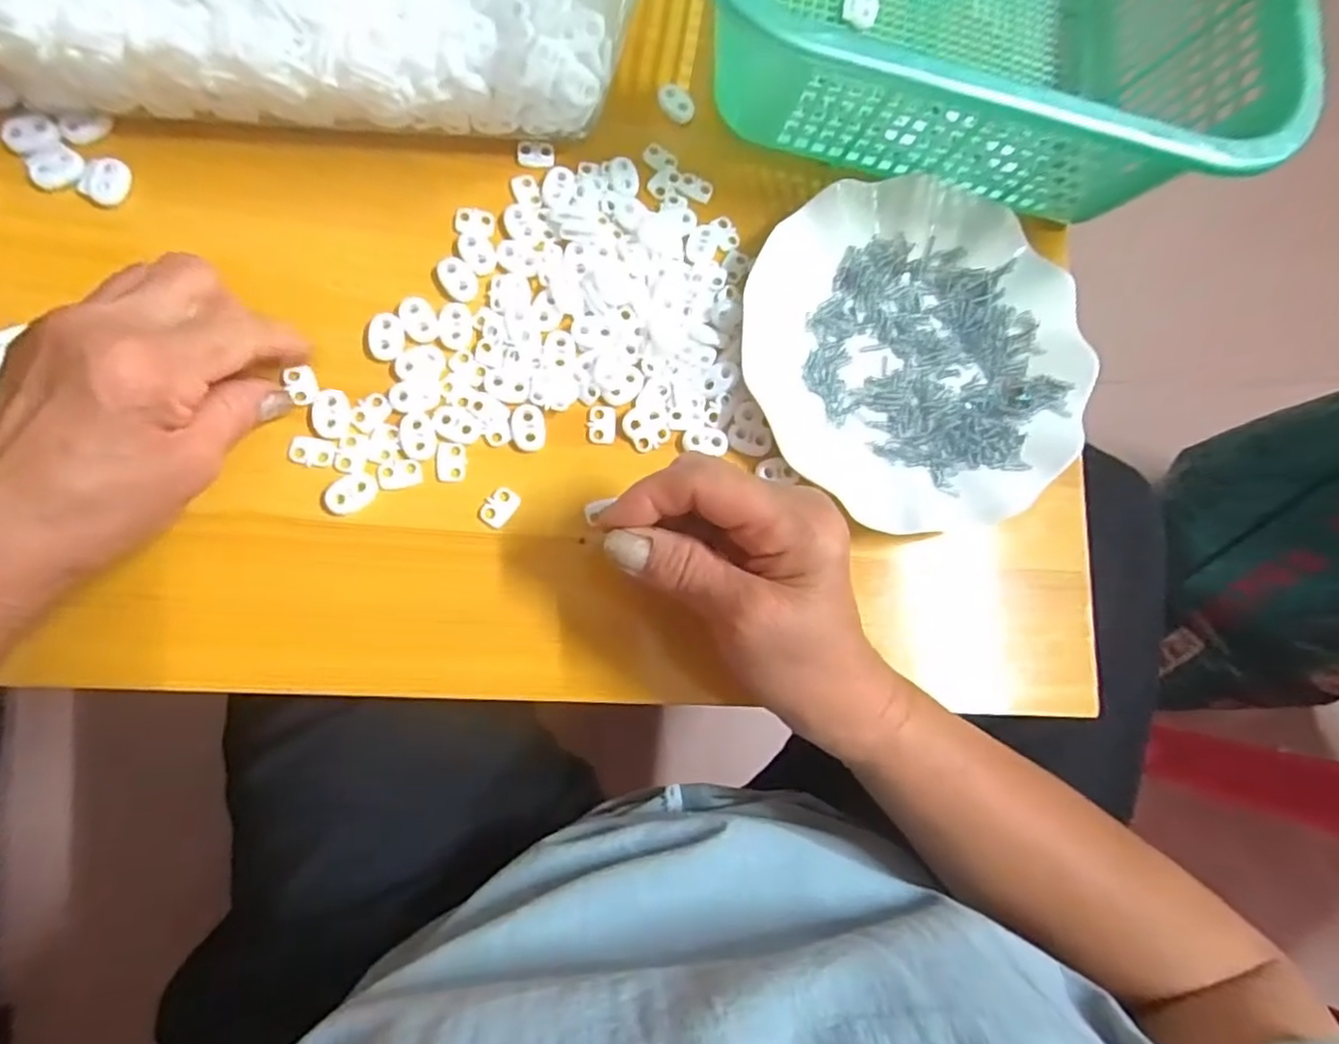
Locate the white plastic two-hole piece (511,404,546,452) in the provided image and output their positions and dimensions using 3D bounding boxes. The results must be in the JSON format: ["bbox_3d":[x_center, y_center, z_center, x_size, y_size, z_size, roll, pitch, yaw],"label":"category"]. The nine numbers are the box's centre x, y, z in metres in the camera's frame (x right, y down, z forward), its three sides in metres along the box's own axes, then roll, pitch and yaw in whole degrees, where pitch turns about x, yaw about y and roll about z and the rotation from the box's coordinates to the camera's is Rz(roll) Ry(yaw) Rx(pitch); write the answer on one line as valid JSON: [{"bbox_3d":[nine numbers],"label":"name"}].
[{"bbox_3d":[-0.067,-0.045,0.330,0.015,0.004,0.022,-8,81,-11],"label":"white plastic two-hole piece"}]

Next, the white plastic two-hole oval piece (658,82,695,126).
[{"bbox_3d":[0.004,-0.226,0.375,0.014,0.008,0.024,-41,89,-14],"label":"white plastic two-hole oval piece"}]

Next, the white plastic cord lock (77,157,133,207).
[{"bbox_3d":[-0.258,-0.157,0.317,0.018,0.004,0.022,23,77,-5],"label":"white plastic cord lock"}]

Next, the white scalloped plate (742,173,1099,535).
[{"bbox_3d":[0.127,-0.088,0.357,0.176,0.029,0.178,-31,86,-13],"label":"white scalloped plate"}]

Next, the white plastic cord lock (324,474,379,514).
[{"bbox_3d":[-0.144,-0.013,0.313,0.022,0.004,0.015,-34,87,-14],"label":"white plastic cord lock"}]

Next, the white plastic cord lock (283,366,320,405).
[{"bbox_3d":[-0.168,-0.063,0.317,0.012,0.005,0.016,-24,91,-9],"label":"white plastic cord lock"}]

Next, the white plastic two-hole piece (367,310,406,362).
[{"bbox_3d":[-0.133,-0.088,0.325,0.016,0.004,0.023,4,79,-9],"label":"white plastic two-hole piece"}]

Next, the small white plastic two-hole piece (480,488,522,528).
[{"bbox_3d":[-0.079,-0.007,0.323,0.013,0.004,0.020,39,76,-1],"label":"small white plastic two-hole piece"}]

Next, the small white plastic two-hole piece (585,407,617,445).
[{"bbox_3d":[-0.033,-0.047,0.337,0.014,0.004,0.018,6,79,-9],"label":"small white plastic two-hole piece"}]

